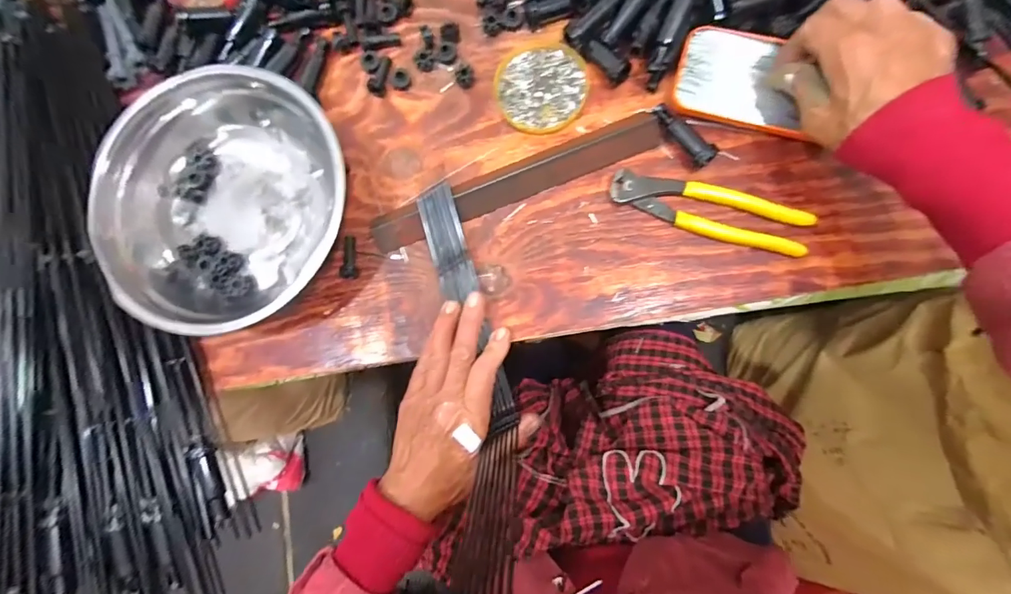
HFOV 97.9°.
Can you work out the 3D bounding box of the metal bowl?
[{"bbox_3d":[-0.238,-0.082,0.388,0.219,0.068,0.195,-27,82,3],"label":"metal bowl"}]

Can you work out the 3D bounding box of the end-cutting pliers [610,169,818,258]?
[{"bbox_3d":[0.171,-0.074,0.372,0.162,0.014,0.040,18,86,8],"label":"end-cutting pliers"}]

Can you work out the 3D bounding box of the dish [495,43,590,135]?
[{"bbox_3d":[0.034,-0.193,0.403,0.081,0.006,0.083,-1,84,6],"label":"dish"}]

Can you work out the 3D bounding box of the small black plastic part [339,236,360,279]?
[{"bbox_3d":[-0.141,-0.036,0.397,0.011,0.014,0.038,-2,84,6],"label":"small black plastic part"}]

